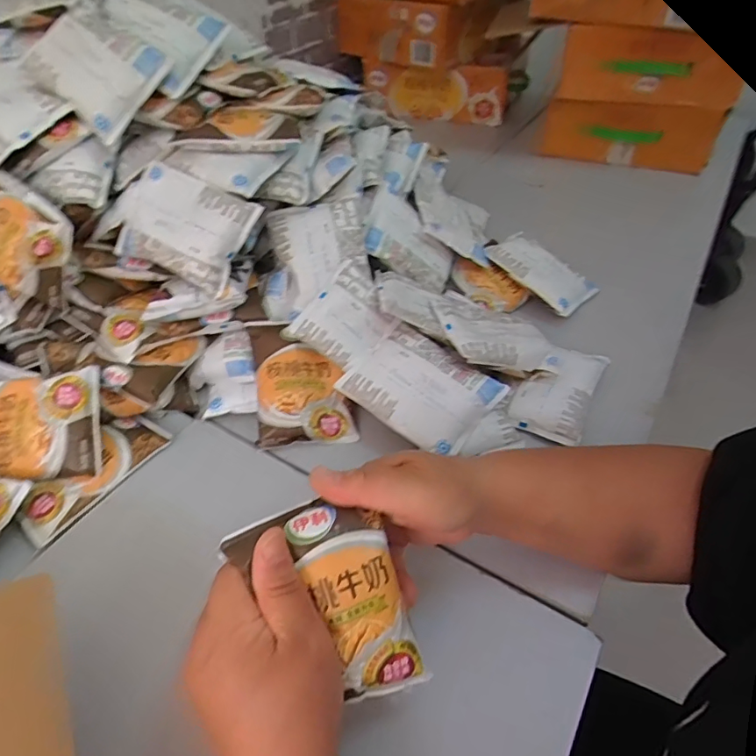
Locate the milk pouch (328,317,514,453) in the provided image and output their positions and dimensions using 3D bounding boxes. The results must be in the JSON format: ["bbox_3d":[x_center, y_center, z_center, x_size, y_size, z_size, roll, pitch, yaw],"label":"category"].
[{"bbox_3d":[0.038,0.009,0.481,0.127,0.017,0.091,32,75,18],"label":"milk pouch"}]

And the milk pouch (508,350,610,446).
[{"bbox_3d":[0.181,0.007,0.515,0.067,0.025,0.122,21,50,22],"label":"milk pouch"}]

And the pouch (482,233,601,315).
[{"bbox_3d":[0.201,-0.131,0.634,0.125,0.019,0.076,42,67,15],"label":"pouch"}]

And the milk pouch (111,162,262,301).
[{"bbox_3d":[-0.185,-0.144,0.488,0.126,0.024,0.092,28,89,13],"label":"milk pouch"}]

